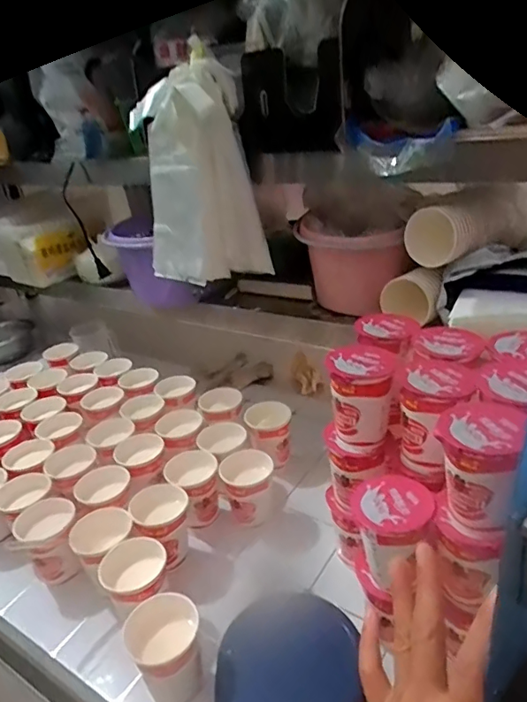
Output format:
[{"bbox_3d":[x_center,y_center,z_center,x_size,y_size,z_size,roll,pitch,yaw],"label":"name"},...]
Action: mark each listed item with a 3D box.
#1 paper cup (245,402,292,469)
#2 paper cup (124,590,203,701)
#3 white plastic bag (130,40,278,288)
[{"bbox_3d":[0.009,0.122,0.756,0.067,0.064,0.074,-6,27,1],"label":"paper cup"},{"bbox_3d":[-0.087,0.282,0.482,0.063,0.076,0.068,-5,27,3],"label":"paper cup"},{"bbox_3d":[-0.081,-0.227,0.672,0.150,0.265,0.100,-11,27,-8],"label":"white plastic bag"}]

